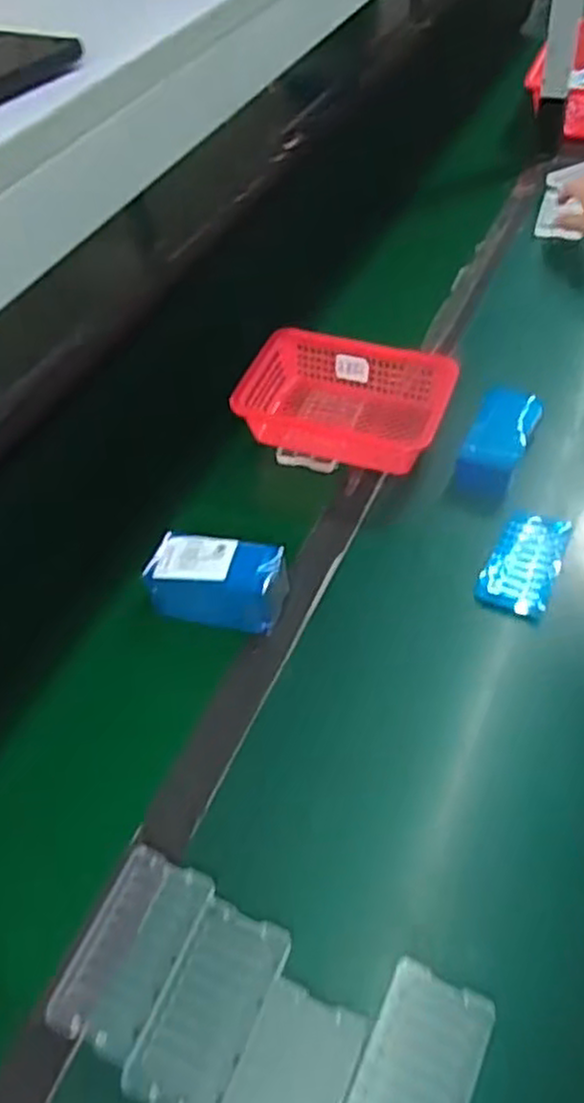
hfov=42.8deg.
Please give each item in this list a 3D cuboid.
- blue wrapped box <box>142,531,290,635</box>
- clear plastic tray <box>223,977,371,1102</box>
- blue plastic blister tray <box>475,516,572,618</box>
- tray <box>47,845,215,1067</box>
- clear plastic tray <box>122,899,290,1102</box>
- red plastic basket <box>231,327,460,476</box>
[{"bbox_3d":[-0.067,0.029,0.683,0.123,0.055,0.066,5,51,10],"label":"blue wrapped box"},{"bbox_3d":[-0.005,0.336,0.455,0.066,0.005,0.116,17,54,19],"label":"clear plastic tray"},{"bbox_3d":[0.226,0.009,0.721,0.064,0.016,0.118,20,55,21],"label":"blue plastic blister tray"},{"bbox_3d":[-0.110,0.273,0.515,0.069,0.009,0.121,17,54,19],"label":"tray"},{"bbox_3d":[-0.054,0.295,0.481,0.061,0.006,0.117,18,55,20],"label":"clear plastic tray"},{"bbox_3d":[0.062,-0.165,0.831,0.222,0.065,0.143,13,53,16],"label":"red plastic basket"}]

